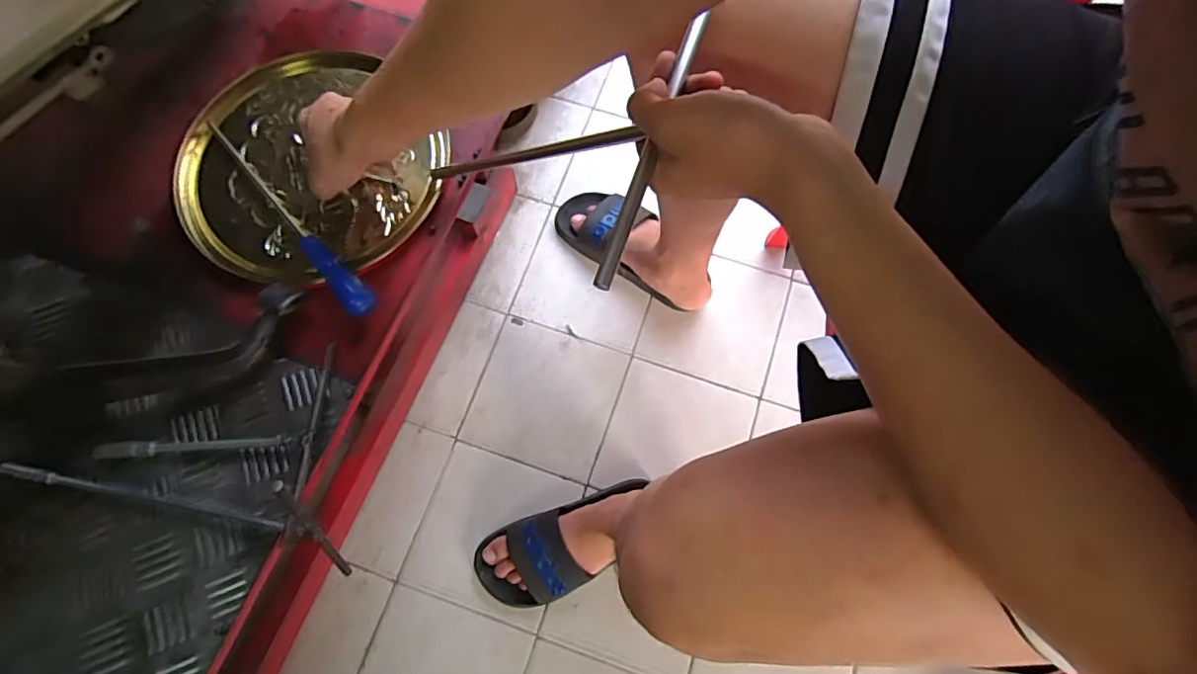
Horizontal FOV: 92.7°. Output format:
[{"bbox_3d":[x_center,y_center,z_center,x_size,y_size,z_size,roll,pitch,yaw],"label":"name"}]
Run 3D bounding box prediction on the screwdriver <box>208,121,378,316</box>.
[{"bbox_3d":[-0.295,-0.123,0.543,0.025,0.026,0.280,-39,78,-11],"label":"screwdriver"}]

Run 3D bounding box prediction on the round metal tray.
[{"bbox_3d":[-0.292,-0.167,0.568,0.252,0.014,0.236,0,71,-1],"label":"round metal tray"}]

